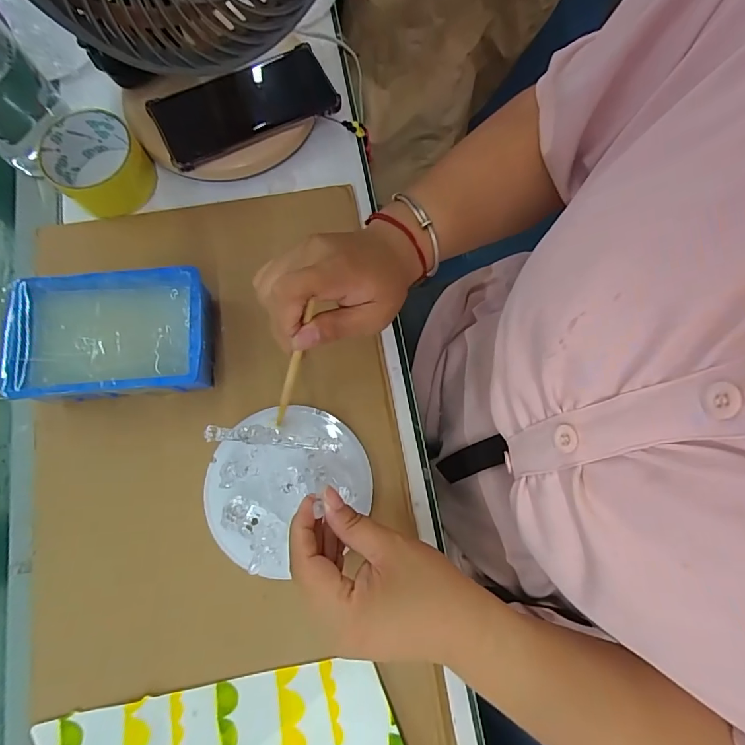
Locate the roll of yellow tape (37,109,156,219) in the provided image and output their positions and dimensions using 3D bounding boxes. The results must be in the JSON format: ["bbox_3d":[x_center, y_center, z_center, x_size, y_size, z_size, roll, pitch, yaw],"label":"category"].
[{"bbox_3d":[-0.253,-0.193,0.402,0.080,0.041,0.076,0,76,0],"label":"roll of yellow tape"}]

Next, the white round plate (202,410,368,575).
[{"bbox_3d":[-0.070,0.085,0.345,0.125,0.015,0.112,-39,79,-9],"label":"white round plate"}]

